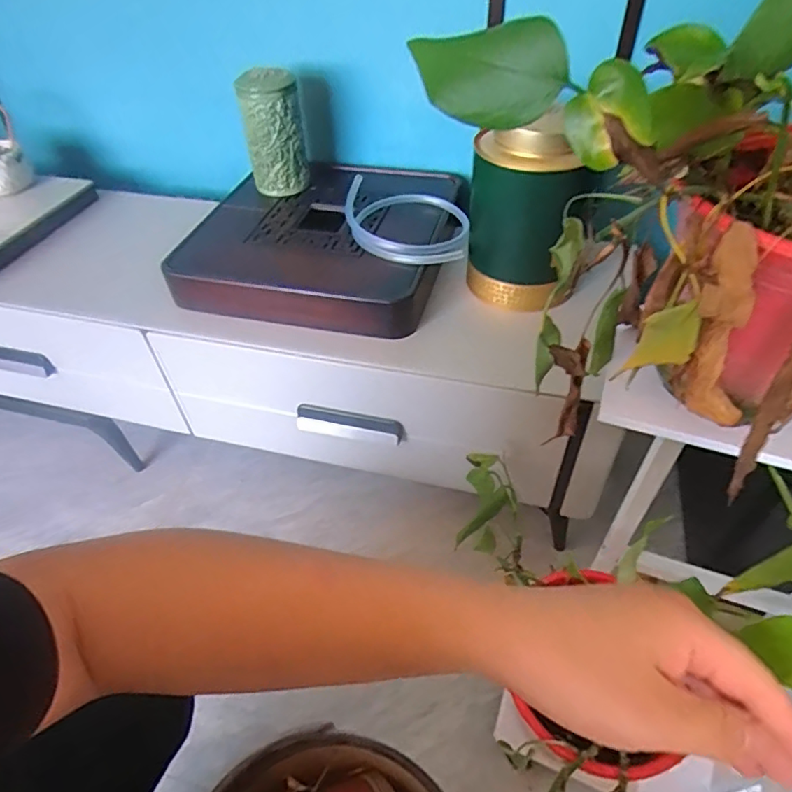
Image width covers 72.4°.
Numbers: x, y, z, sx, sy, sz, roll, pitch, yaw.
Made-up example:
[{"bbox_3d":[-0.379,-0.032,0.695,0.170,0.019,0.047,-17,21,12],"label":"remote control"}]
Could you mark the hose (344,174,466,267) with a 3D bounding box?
[{"bbox_3d":[0.012,-0.243,0.760,0.174,0.027,0.191,4,49,4],"label":"hose"}]

